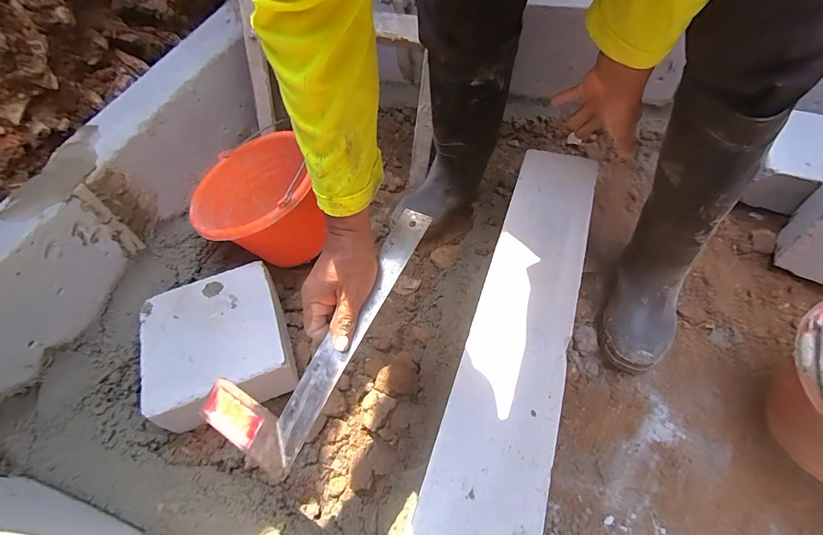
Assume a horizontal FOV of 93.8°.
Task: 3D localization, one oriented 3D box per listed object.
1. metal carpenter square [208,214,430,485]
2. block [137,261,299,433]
[{"bbox_3d":[-0.092,0.055,0.414,0.117,0.012,0.305,31,80,22],"label":"metal carpenter square"},{"bbox_3d":[-0.292,0.119,0.607,0.204,0.102,0.203,-24,58,-10],"label":"block"}]

